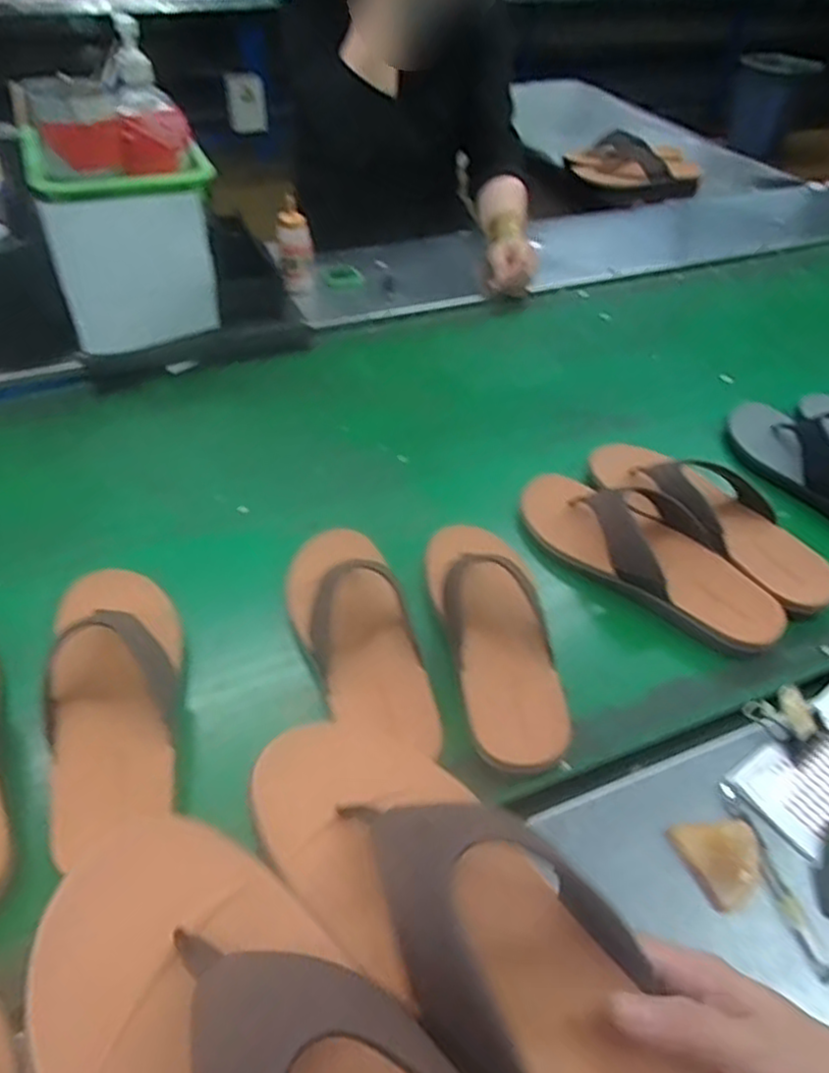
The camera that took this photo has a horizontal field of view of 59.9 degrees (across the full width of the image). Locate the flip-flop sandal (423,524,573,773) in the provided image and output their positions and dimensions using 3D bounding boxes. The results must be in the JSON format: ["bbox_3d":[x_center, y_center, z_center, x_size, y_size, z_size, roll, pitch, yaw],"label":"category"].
[{"bbox_3d":[0.071,0.078,0.637,0.095,0.075,0.257,-1,42,-6],"label":"flip-flop sandal"}]

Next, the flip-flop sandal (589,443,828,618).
[{"bbox_3d":[0.309,-0.036,0.749,0.278,0.058,0.110,35,51,30],"label":"flip-flop sandal"}]

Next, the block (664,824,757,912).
[{"bbox_3d":[0.219,0.226,0.511,0.051,0.016,0.058,-14,45,-19],"label":"block"}]

